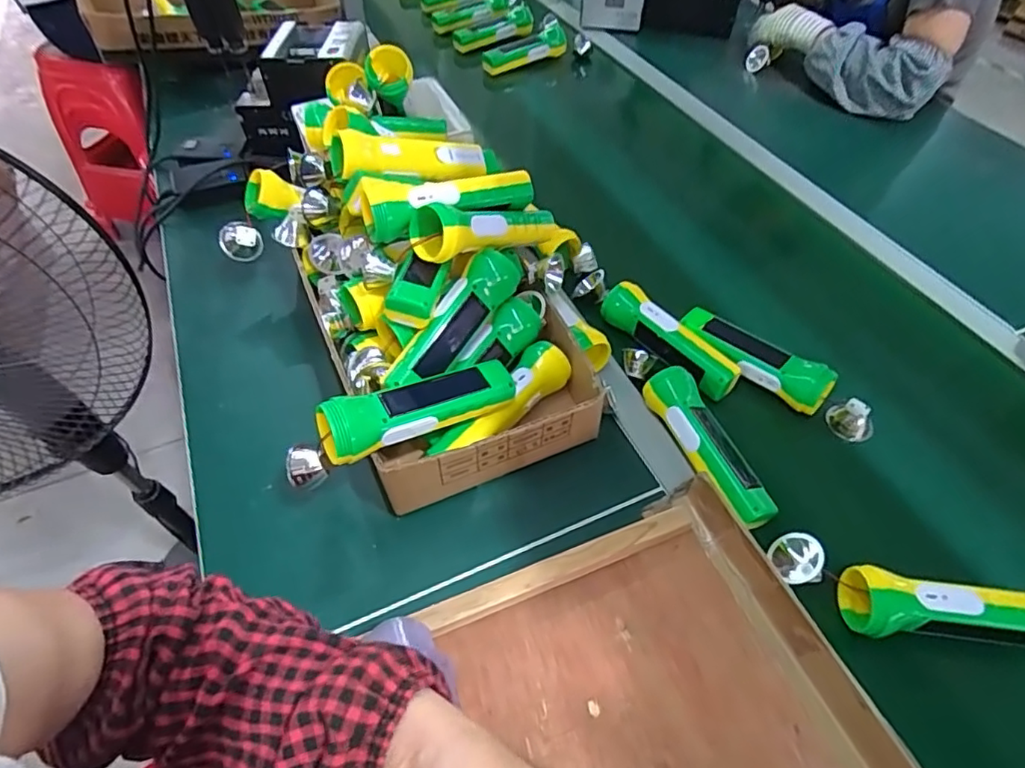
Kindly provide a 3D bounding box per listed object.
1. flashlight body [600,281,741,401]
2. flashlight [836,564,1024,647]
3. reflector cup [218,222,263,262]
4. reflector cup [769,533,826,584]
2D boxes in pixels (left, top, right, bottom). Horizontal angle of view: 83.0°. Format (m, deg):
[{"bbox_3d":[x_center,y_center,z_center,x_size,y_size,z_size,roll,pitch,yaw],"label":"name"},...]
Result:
[{"bbox_3d":[0.171,-0.050,0.638,0.040,0.040,0.166,-32,58,-24],"label":"flashlight body"},{"bbox_3d":[0.351,0.176,0.458,0.160,0.044,0.050,2,51,1],"label":"flashlight"},{"bbox_3d":[-0.320,-0.167,0.678,0.038,0.039,0.040,-37,60,-26],"label":"reflector cup"},{"bbox_3d":[0.243,0.148,0.491,0.041,0.019,0.040,-38,58,13],"label":"reflector cup"}]

